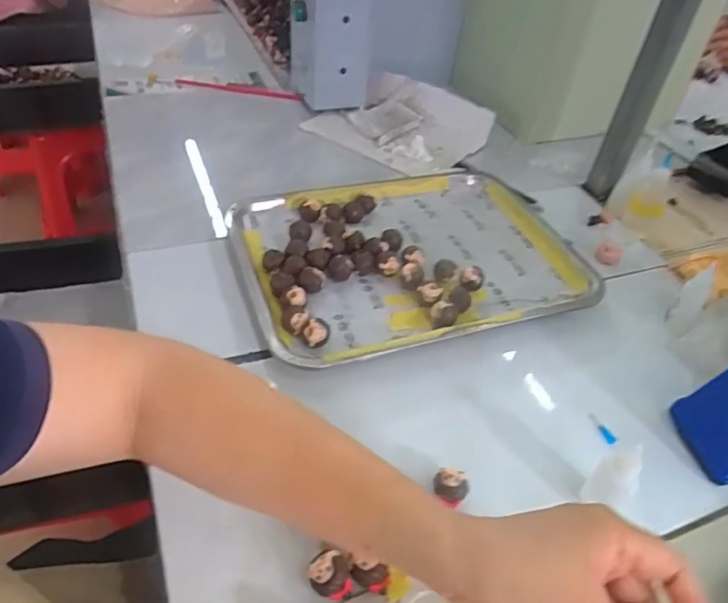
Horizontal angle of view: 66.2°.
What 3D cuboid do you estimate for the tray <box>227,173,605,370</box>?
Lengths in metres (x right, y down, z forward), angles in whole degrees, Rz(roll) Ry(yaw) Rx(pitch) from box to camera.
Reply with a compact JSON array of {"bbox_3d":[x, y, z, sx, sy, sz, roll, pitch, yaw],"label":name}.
[{"bbox_3d":[0.063,-0.052,0.601,0.373,0.030,0.262,-10,45,-19],"label":"tray"}]

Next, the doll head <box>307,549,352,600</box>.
[{"bbox_3d":[-0.021,0.172,0.349,0.025,0.019,0.024,-2,43,-11],"label":"doll head"}]

